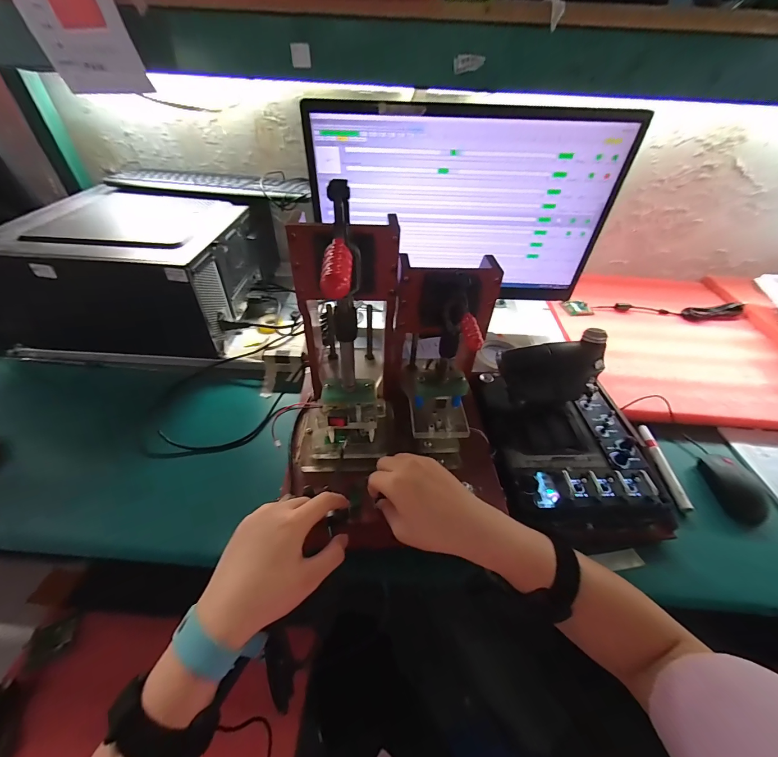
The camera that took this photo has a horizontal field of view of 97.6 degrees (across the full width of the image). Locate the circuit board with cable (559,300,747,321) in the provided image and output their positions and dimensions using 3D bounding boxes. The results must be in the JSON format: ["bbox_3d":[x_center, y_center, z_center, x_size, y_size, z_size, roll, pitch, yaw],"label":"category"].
[{"bbox_3d":[0.618,-0.157,0.785,0.410,0.030,0.067,3,43,0],"label":"circuit board with cable"}]

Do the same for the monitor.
[{"bbox_3d":[0.120,-0.289,0.593,0.500,0.289,0.048,4,43,1],"label":"monitor"}]

